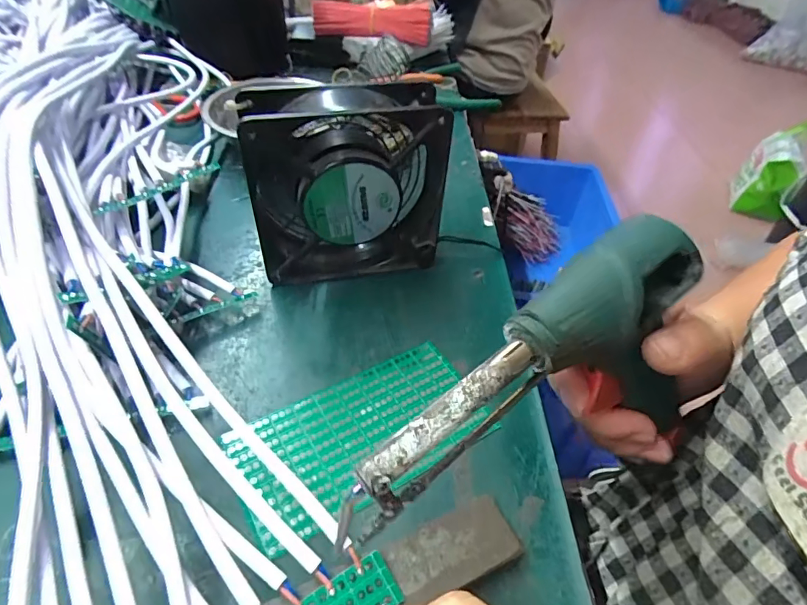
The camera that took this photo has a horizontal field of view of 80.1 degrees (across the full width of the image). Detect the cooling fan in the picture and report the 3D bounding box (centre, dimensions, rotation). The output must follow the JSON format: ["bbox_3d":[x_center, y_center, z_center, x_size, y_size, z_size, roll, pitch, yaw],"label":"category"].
[{"bbox_3d":[-0.036,-0.071,0.310,0.120,0.120,0.041,-7,46,-13],"label":"cooling fan"}]

